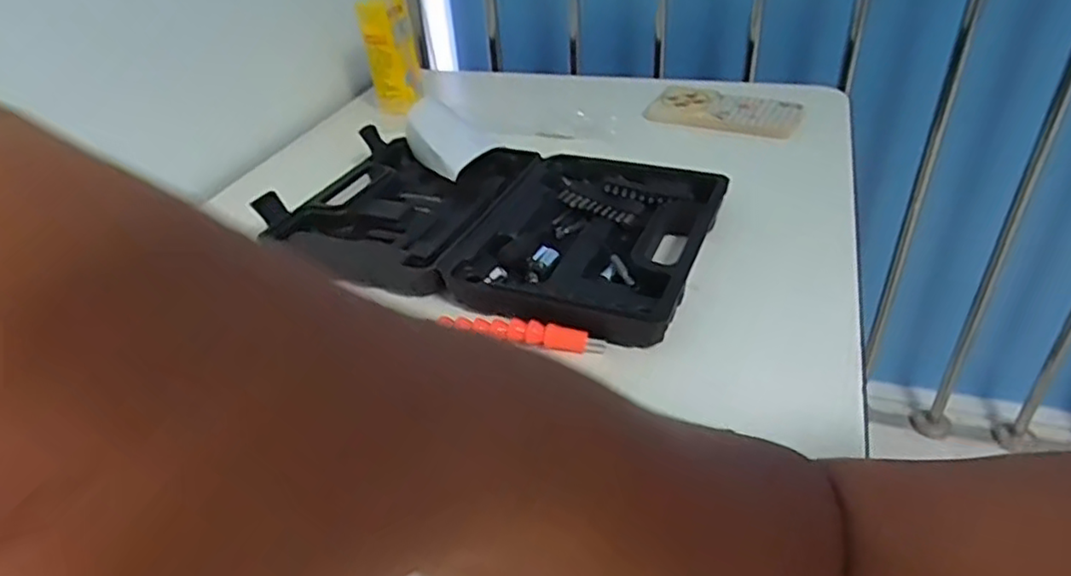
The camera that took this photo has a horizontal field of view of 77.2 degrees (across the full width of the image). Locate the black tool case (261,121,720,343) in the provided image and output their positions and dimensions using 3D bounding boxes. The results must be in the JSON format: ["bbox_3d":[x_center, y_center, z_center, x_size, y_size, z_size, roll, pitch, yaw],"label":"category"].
[{"bbox_3d":[-0.036,-0.061,0.560,0.347,0.033,0.219,13,39,23],"label":"black tool case"}]

